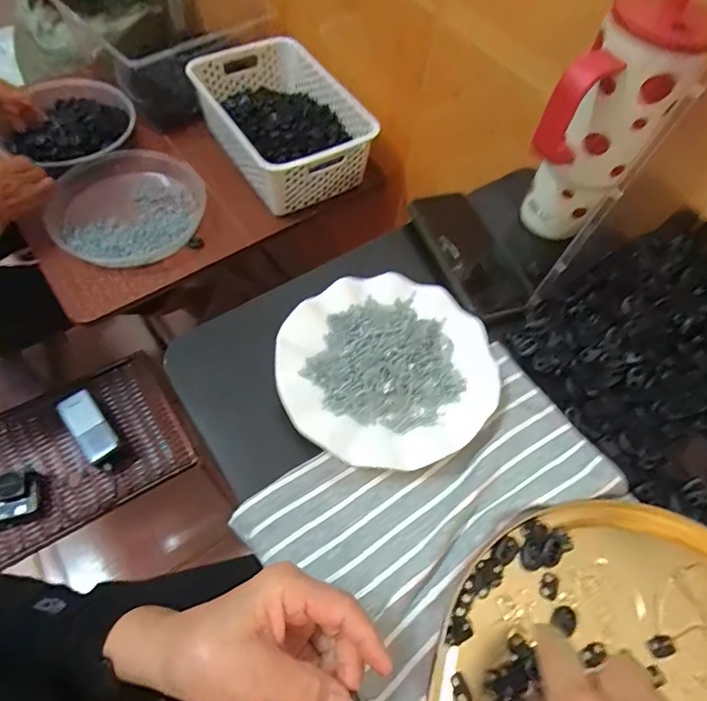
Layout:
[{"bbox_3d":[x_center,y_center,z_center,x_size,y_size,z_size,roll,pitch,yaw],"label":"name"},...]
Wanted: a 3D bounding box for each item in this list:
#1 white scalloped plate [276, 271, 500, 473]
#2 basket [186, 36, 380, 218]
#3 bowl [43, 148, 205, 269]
[{"bbox_3d":[0.029,0.015,0.426,0.180,0.022,0.173,2,60,-3],"label":"white scalloped plate"},{"bbox_3d":[-0.123,-0.389,0.842,0.226,0.111,0.321,-20,64,-15],"label":"basket"},{"bbox_3d":[-0.360,-0.225,0.775,0.225,0.047,0.215,-7,61,-8],"label":"bowl"}]

